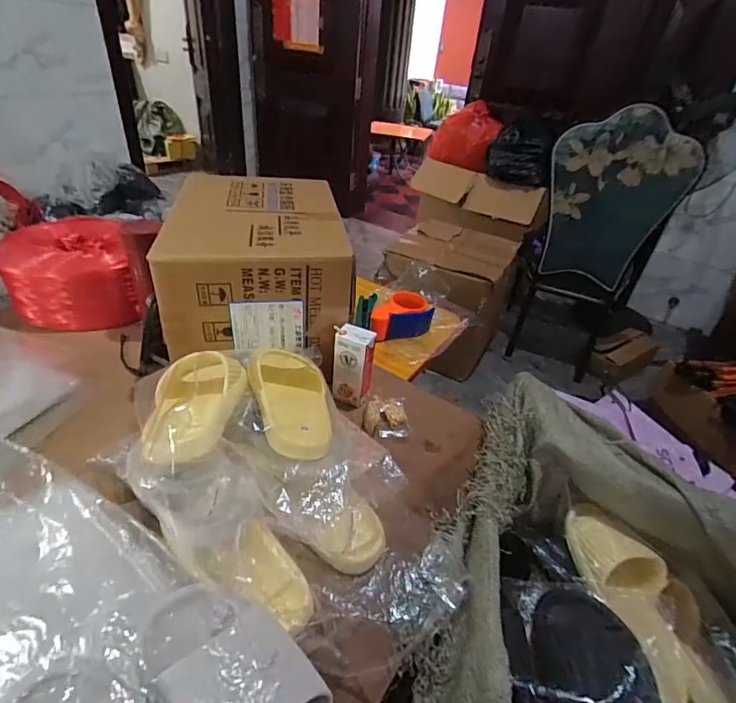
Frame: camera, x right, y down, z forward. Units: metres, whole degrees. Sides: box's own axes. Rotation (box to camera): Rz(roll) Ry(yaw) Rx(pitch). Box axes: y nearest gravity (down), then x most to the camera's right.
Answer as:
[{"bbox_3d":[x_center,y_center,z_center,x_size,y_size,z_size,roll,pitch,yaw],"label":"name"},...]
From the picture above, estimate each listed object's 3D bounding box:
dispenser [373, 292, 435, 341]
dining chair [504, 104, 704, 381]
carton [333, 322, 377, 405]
[{"bbox_3d":[0.064,-0.075,0.930,0.138,0.063,0.086,-6,38,-17],"label":"dispenser"},{"bbox_3d":[0.767,-0.355,1.528,0.390,0.838,0.381,27,41,26],"label":"dining chair"},{"bbox_3d":[-0.023,0.022,0.707,0.060,0.126,0.042,16,37,12],"label":"carton"}]

